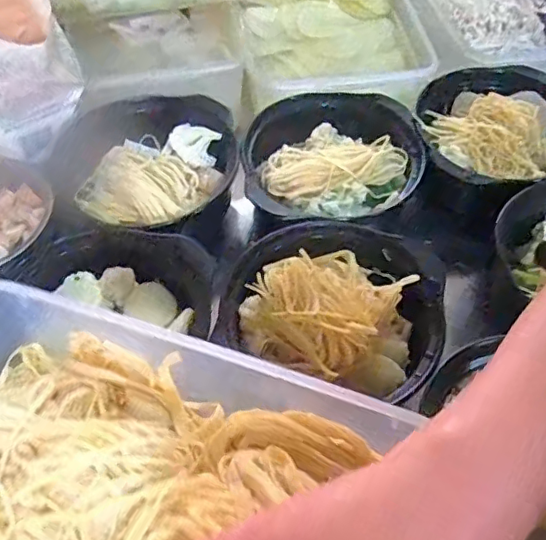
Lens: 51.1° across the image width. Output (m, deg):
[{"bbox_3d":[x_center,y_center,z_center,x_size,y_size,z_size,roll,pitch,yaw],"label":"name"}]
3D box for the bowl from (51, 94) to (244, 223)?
[{"bbox_3d":[-0.132,-0.113,0.590,0.171,0.053,0.181,27,60,17],"label":"bowl"}]

